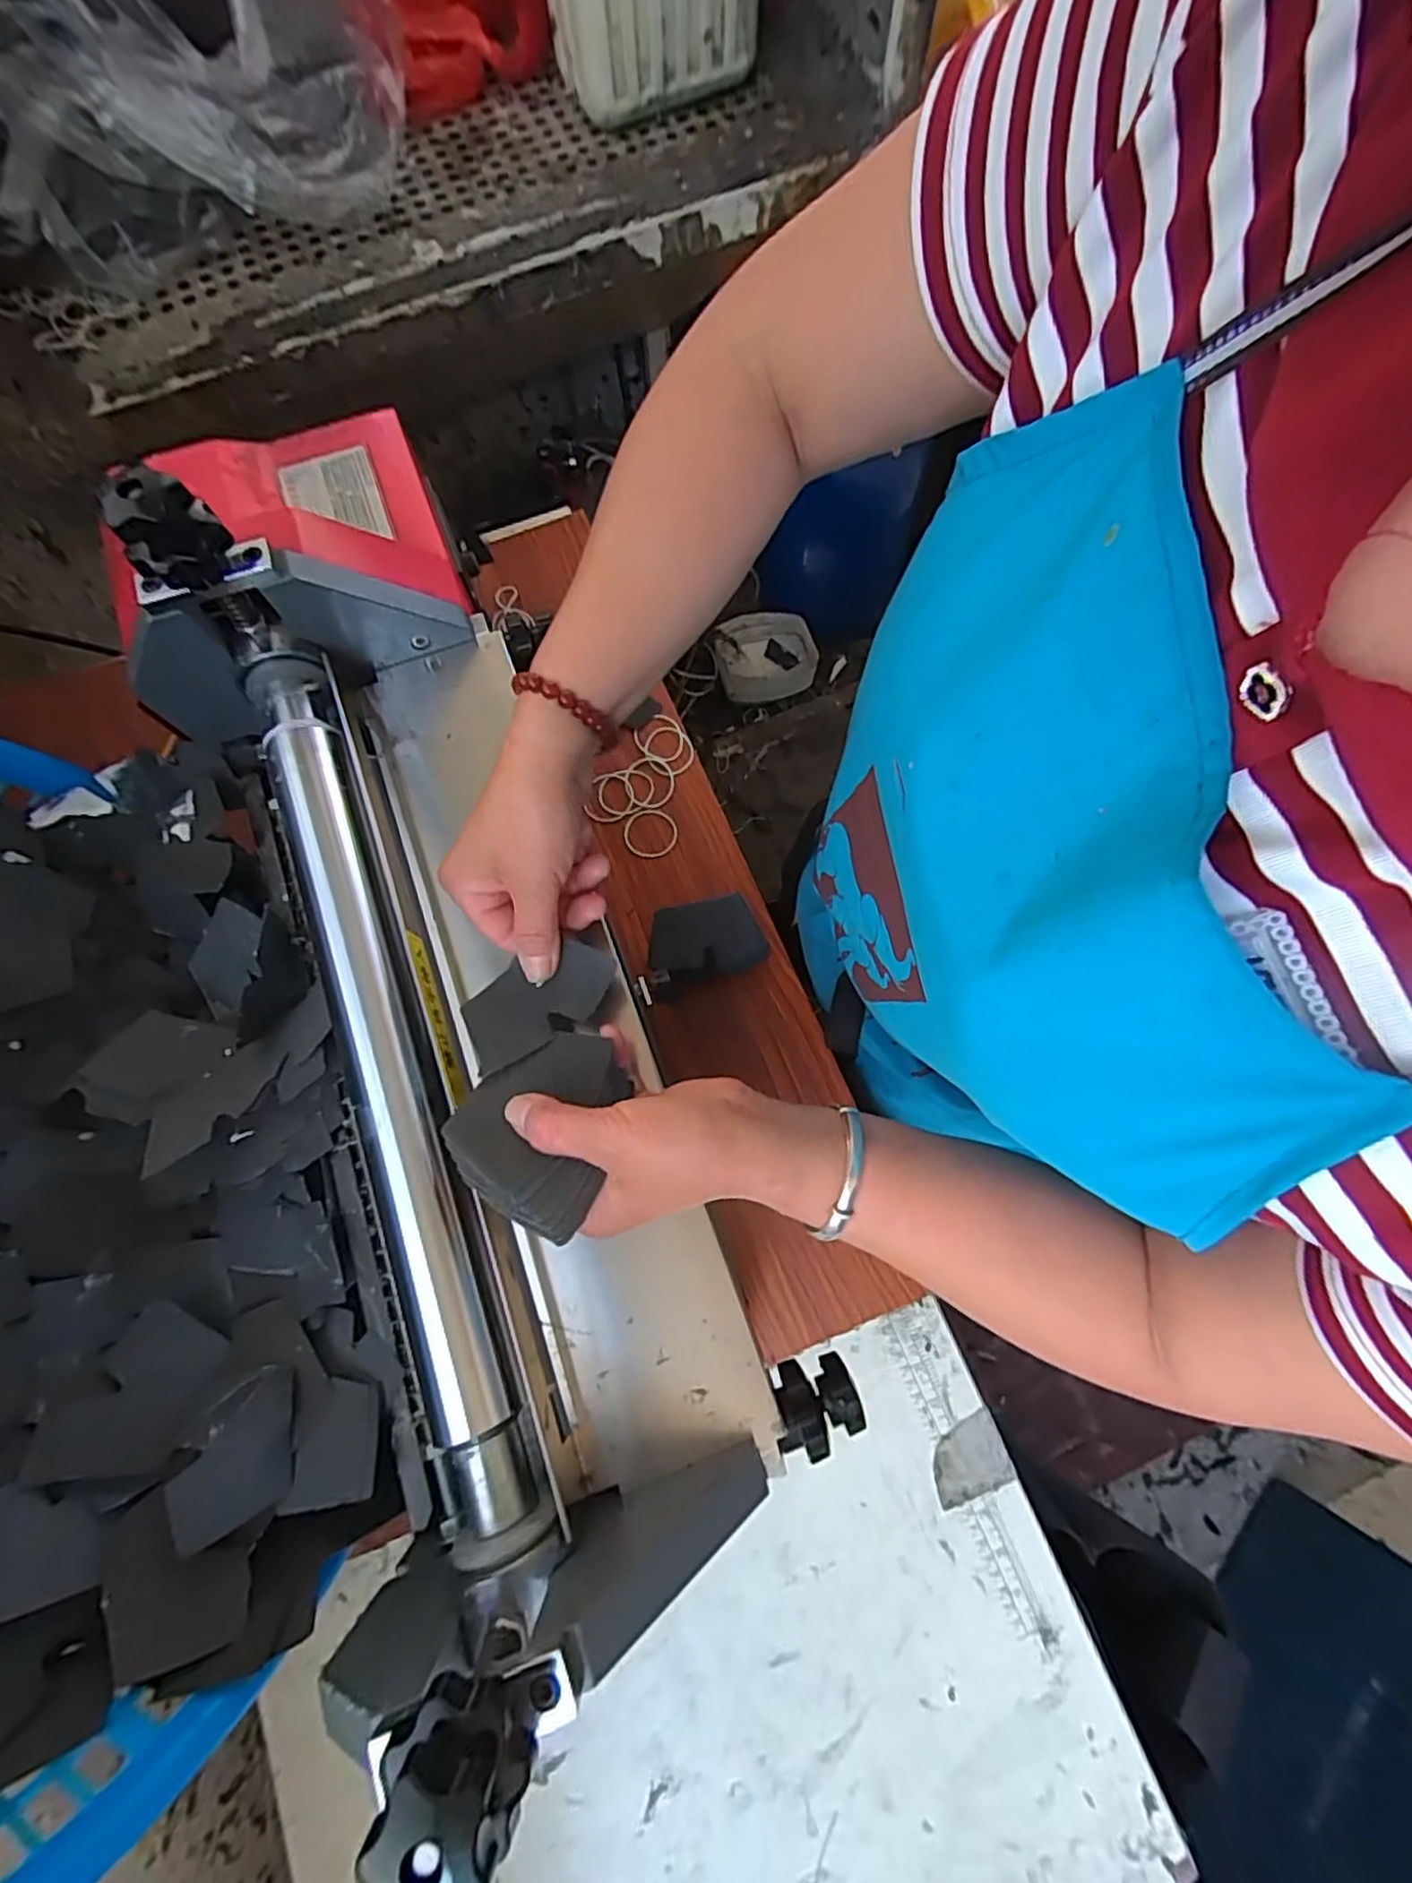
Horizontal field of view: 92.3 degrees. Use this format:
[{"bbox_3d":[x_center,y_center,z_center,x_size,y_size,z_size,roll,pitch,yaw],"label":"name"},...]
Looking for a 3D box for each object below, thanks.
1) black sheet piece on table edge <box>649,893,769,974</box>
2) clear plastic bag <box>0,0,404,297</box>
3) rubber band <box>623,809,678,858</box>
[{"bbox_3d":[0.000,0.000,0.570,0.092,0.053,0.055,-11,76,-1],"label":"black sheet piece on table edge"},{"bbox_3d":[-0.519,-0.812,0.618,0.440,0.200,0.232,-41,78,-8],"label":"clear plastic bag"},{"bbox_3d":[-0.051,-0.100,0.626,0.050,0.004,0.047,0,76,1],"label":"rubber band"}]

